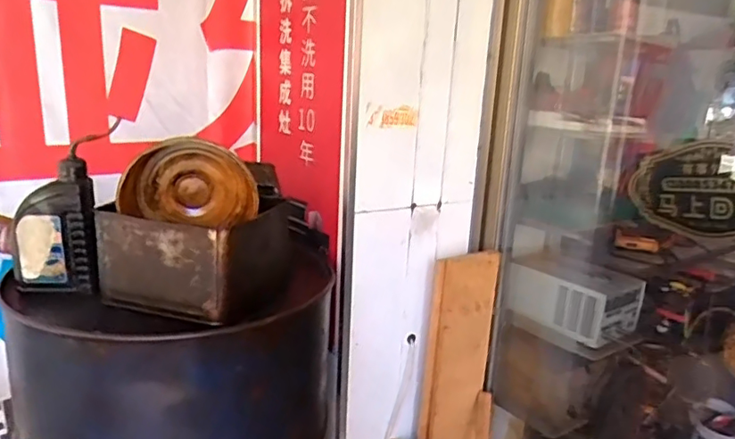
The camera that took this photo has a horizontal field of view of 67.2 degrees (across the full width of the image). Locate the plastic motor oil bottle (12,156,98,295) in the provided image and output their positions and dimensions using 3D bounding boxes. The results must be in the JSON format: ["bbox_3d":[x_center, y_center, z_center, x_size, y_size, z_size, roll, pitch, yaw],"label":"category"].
[{"bbox_3d":[-0.506,0.006,0.907,0.125,0.210,0.085,0,14,-12],"label":"plastic motor oil bottle"}]

